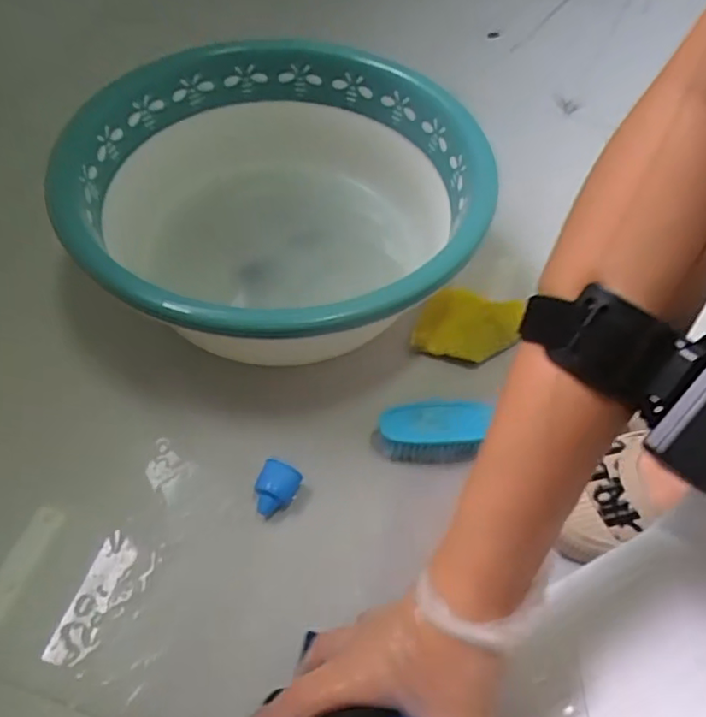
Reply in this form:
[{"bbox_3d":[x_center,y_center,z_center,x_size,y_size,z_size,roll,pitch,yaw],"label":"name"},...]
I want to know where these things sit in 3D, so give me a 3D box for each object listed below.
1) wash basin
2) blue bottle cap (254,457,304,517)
[{"bbox_3d":[-0.066,-0.133,0.567,0.356,0.141,0.356,1,54,-2],"label":"wash basin"},{"bbox_3d":[-0.060,0.105,0.473,0.030,0.035,0.038,21,56,12],"label":"blue bottle cap"}]

